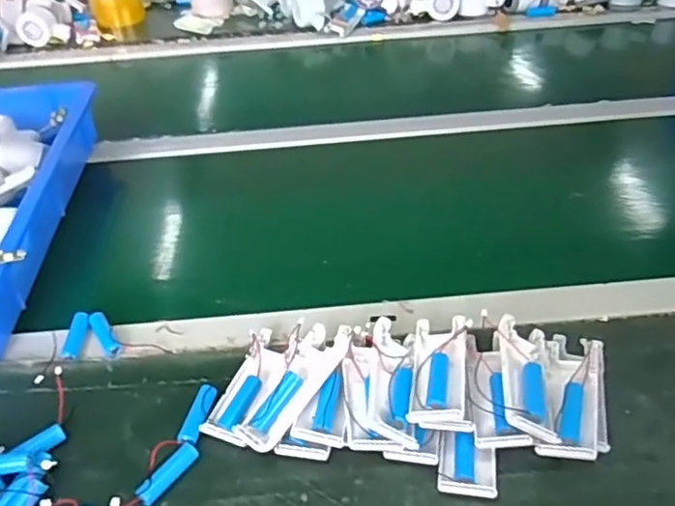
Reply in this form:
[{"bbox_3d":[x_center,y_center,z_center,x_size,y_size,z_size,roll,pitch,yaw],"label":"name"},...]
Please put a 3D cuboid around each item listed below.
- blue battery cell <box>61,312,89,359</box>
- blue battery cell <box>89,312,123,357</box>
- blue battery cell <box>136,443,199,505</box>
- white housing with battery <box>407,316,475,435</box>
[{"bbox_3d":[-0.233,0.074,0.564,0.013,0.011,0.053,-4,40,0],"label":"blue battery cell"},{"bbox_3d":[-0.208,0.074,0.567,0.014,0.016,0.056,-26,45,-24],"label":"blue battery cell"},{"bbox_3d":[-0.123,0.162,0.462,0.014,0.014,0.050,25,48,30],"label":"blue battery cell"},{"bbox_3d":[0.079,0.088,0.482,0.044,0.016,0.100,3,41,7],"label":"white housing with battery"}]

